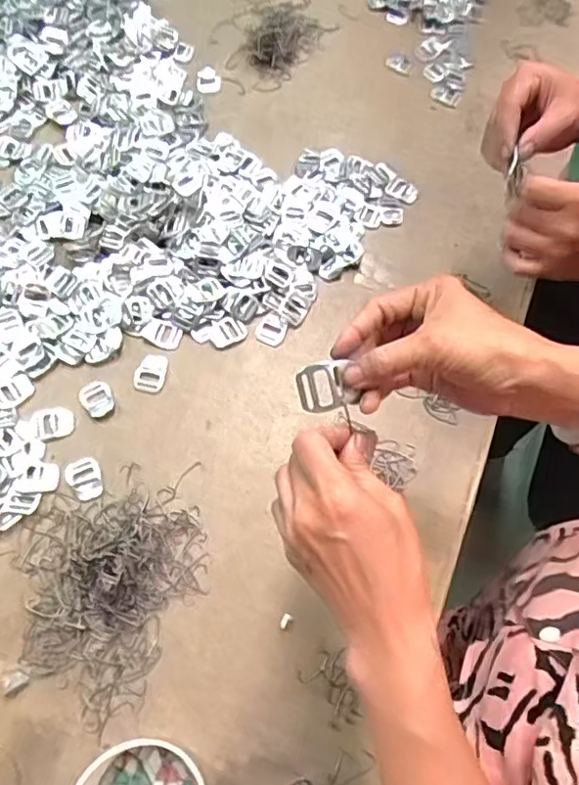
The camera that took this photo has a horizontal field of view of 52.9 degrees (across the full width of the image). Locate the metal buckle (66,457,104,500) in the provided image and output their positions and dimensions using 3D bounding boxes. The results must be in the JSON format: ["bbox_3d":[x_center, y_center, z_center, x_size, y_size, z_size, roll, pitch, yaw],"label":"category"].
[{"bbox_3d":[-0.193,0.081,0.547,0.029,0.004,0.041,-25,72,-12],"label":"metal buckle"}]

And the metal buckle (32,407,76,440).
[{"bbox_3d":[-0.231,0.029,0.567,0.039,0.004,0.031,-10,69,-6],"label":"metal buckle"}]

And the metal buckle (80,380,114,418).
[{"bbox_3d":[-0.191,0.006,0.577,0.029,0.007,0.040,-32,73,-14],"label":"metal buckle"}]

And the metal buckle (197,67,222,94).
[{"bbox_3d":[-0.104,-0.399,0.746,0.030,0.004,0.035,-12,85,-3],"label":"metal buckle"}]

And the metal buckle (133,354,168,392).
[{"bbox_3d":[-0.141,-0.021,0.593,0.030,0.004,0.040,14,69,3],"label":"metal buckle"}]

